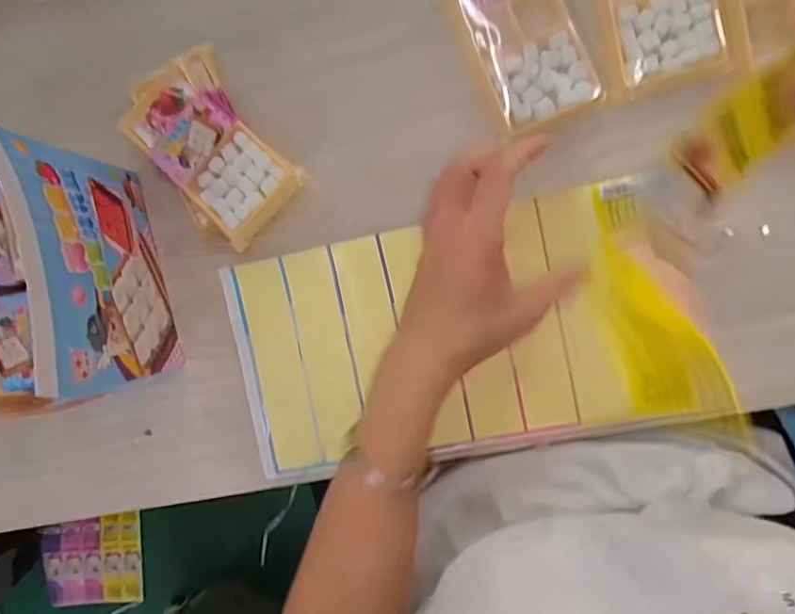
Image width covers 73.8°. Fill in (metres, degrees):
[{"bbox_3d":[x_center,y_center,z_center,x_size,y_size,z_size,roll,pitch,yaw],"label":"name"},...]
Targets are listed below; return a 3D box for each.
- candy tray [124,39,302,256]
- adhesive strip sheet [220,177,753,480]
[{"bbox_3d":[-0.146,-0.124,0.408,0.085,0.021,0.149,-40,87,8],"label":"candy tray"},{"bbox_3d":[0.049,0.021,0.402,0.355,0.016,0.176,-9,93,9],"label":"adhesive strip sheet"}]

